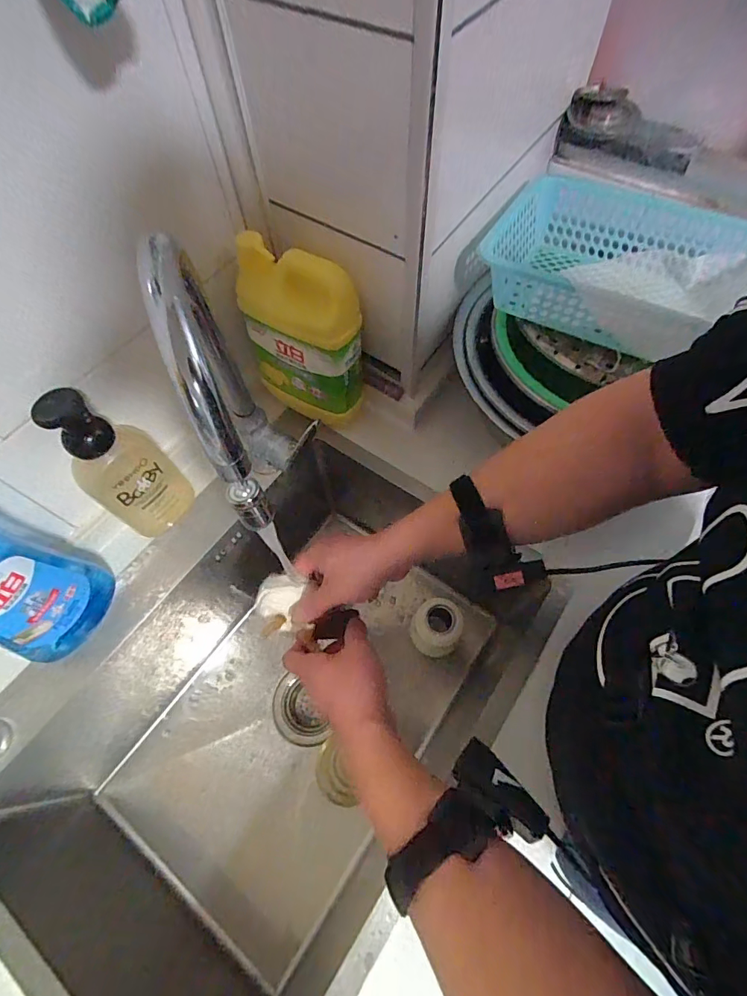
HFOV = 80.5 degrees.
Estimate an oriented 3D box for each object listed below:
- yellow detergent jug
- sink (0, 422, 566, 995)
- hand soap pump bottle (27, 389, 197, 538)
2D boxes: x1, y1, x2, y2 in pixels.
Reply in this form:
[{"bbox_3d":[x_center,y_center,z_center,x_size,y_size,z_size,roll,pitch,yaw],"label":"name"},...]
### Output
[{"bbox_3d":[-0.083,-0.187,0.528,0.148,0.196,0.066,27,67,14],"label":"yellow detergent jug"},{"bbox_3d":[-0.113,0.247,0.562,0.433,0.221,0.589,33,69,16],"label":"sink"},{"bbox_3d":[-0.276,-0.034,0.483,0.064,0.191,0.085,34,69,17],"label":"hand soap pump bottle"}]

